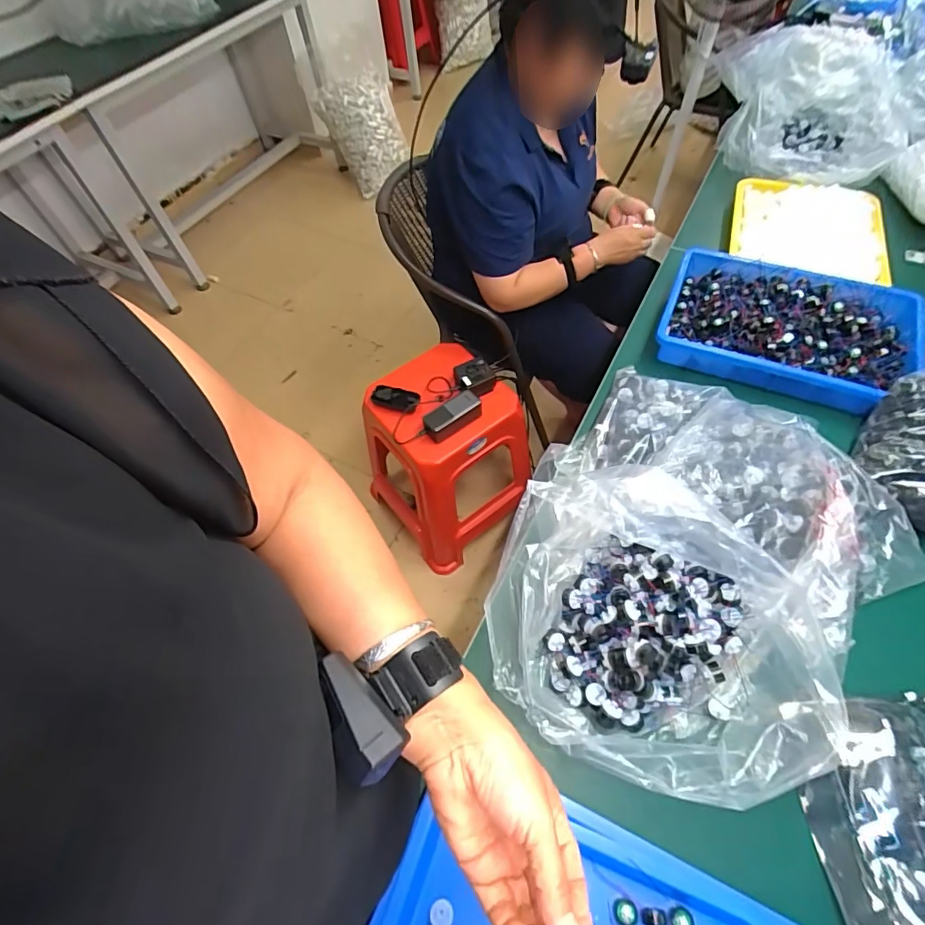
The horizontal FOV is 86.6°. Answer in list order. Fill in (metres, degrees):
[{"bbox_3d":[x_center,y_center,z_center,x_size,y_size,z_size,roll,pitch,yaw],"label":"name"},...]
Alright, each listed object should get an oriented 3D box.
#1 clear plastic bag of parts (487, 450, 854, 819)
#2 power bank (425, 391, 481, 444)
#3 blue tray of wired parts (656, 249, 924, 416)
[{"bbox_3d":[0.195,0.180,0.500,0.349,0.161,0.282,26,64,19],"label":"clear plastic bag of parts"},{"bbox_3d":[-0.020,-0.106,1.088,0.133,0.039,0.060,-31,61,-14],"label":"power bank"},{"bbox_3d":[0.519,-0.219,0.789,0.361,0.059,0.246,21,62,17],"label":"blue tray of wired parts"}]

